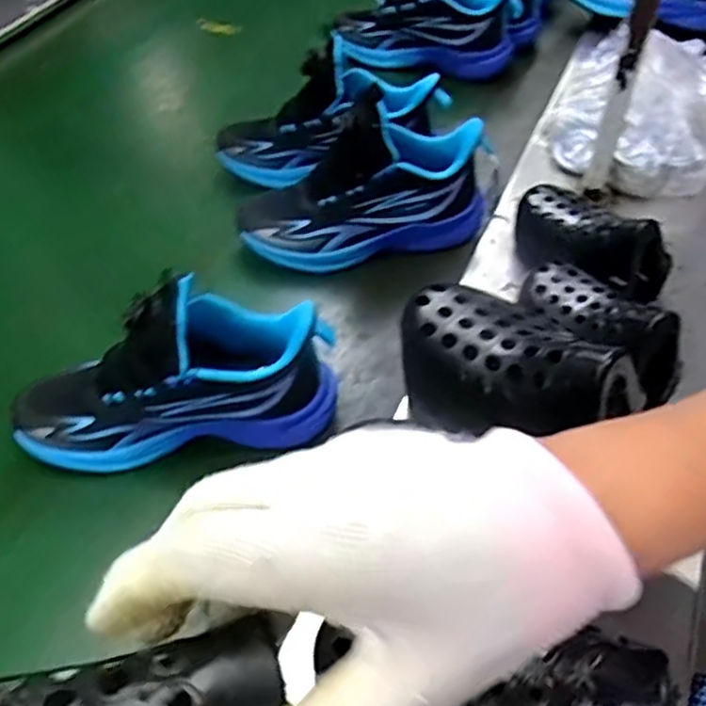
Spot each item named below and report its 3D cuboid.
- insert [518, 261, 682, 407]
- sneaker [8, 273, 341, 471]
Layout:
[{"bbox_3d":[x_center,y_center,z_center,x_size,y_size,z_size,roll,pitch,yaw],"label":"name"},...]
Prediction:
[{"bbox_3d":[0.180,-0.028,0.525,0.063,0.058,0.142,-25,53,-19],"label":"insert"},{"bbox_3d":[-0.136,0.010,0.514,0.244,0.134,0.087,-5,50,-4],"label":"sneaker"}]

